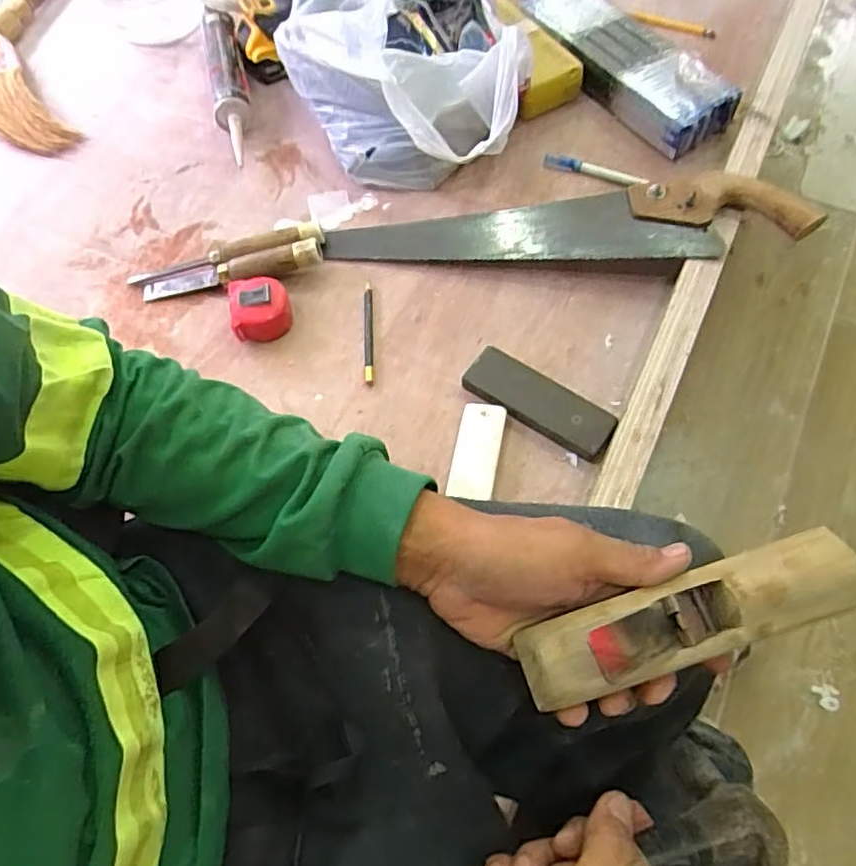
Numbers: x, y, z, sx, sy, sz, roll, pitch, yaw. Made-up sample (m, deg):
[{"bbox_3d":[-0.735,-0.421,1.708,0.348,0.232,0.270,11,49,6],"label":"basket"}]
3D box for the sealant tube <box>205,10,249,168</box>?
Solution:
[{"bbox_3d":[-0.272,-0.479,0.832,0.047,0.047,0.281,-14,64,-3],"label":"sealant tube"}]

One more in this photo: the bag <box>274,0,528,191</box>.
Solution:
[{"bbox_3d":[-0.033,-0.447,0.732,0.269,0.160,0.303,-5,64,1],"label":"bag"}]

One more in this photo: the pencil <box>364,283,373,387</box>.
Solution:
[{"bbox_3d":[-0.064,-0.106,0.653,0.010,0.005,0.126,-5,64,2],"label":"pencil"}]

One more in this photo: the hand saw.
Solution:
[{"bbox_3d":[0.137,-0.230,0.671,0.516,0.067,0.095,3,64,5],"label":"hand saw"}]

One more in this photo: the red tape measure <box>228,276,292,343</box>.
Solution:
[{"bbox_3d":[-0.180,-0.135,0.659,0.062,0.043,0.062,-14,64,-3],"label":"red tape measure"}]

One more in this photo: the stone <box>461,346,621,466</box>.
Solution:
[{"bbox_3d":[0.109,-0.031,0.601,0.152,0.018,0.054,33,70,17],"label":"stone"}]

